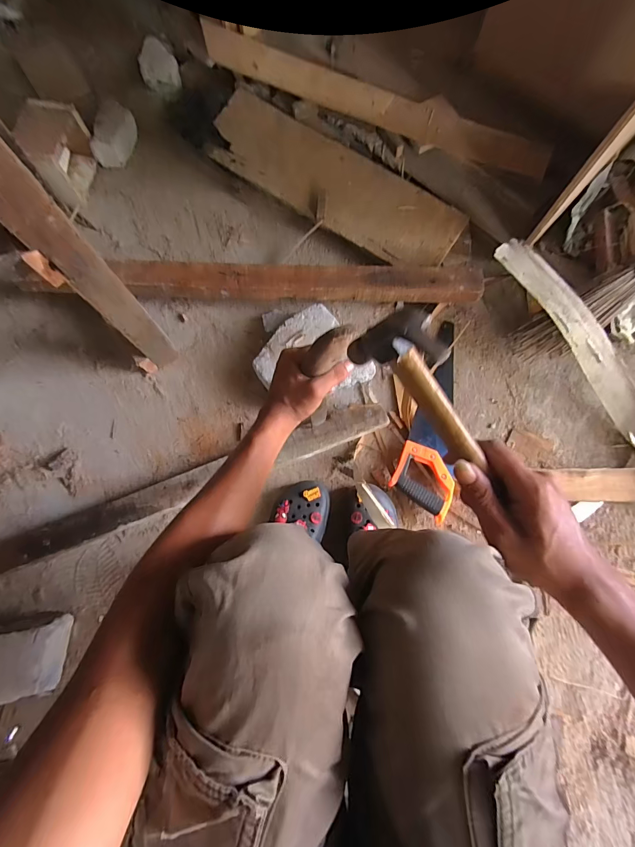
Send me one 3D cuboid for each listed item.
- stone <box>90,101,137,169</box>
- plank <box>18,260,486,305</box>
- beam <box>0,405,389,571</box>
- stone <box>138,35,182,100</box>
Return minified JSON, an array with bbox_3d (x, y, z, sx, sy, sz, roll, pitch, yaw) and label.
[{"bbox_3d":[-0.491,-0.698,0.883,0.060,0.071,0.133,24,77,4],"label":"stone"},{"bbox_3d":[-0.114,-0.298,0.764,0.931,0.050,0.081,0,77,-1],"label":"plank"},{"bbox_3d":[-0.236,0.112,0.702,0.791,0.055,0.078,-20,78,-6],"label":"beam"},{"bbox_3d":[-0.405,-0.913,0.934,0.080,0.067,0.094,-44,81,-10],"label":"stone"}]

